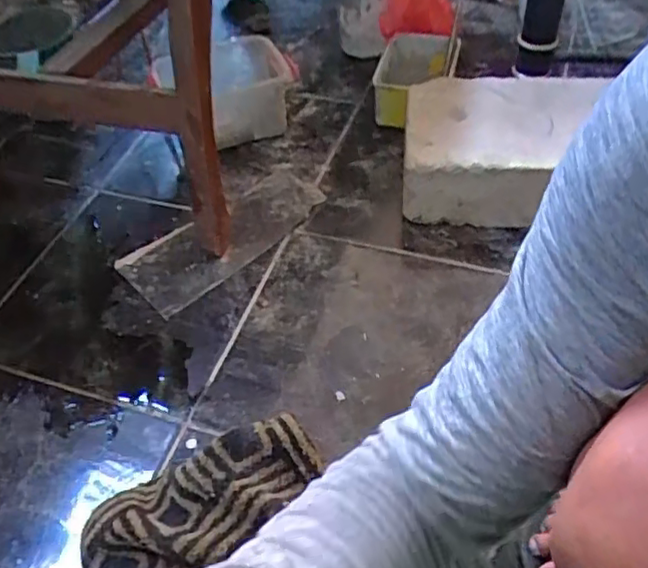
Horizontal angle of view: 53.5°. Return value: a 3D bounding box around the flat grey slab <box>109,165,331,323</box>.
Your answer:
[{"bbox_3d":[-0.124,-0.066,0.850,0.274,0.020,0.116,-32,56,-18],"label":"flat grey slab"}]

